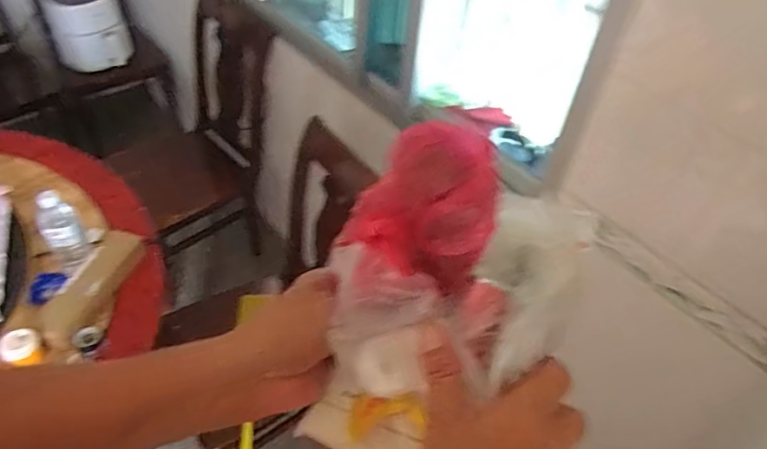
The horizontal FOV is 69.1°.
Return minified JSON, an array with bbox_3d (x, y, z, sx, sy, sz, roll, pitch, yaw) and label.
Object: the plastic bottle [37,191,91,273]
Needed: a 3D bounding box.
[{"bbox_3d":[-0.635,0.013,1.107,0.068,0.169,0.069,-18,50,-24],"label":"plastic bottle"}]

